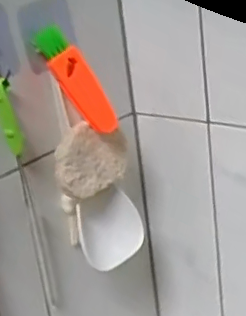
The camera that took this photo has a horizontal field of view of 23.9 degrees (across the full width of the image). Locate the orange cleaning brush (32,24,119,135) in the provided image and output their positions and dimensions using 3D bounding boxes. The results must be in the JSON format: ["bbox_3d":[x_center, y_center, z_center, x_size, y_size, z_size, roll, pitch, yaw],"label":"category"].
[{"bbox_3d":[-0.036,-0.063,0.471,0.023,0.097,0.026,-29,9,31],"label":"orange cleaning brush"}]

